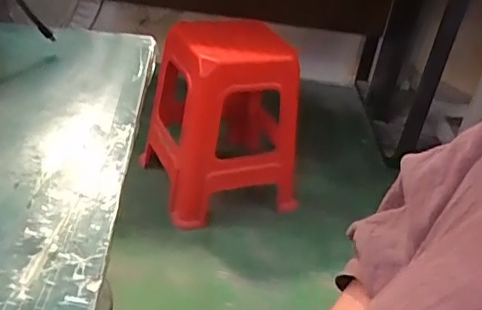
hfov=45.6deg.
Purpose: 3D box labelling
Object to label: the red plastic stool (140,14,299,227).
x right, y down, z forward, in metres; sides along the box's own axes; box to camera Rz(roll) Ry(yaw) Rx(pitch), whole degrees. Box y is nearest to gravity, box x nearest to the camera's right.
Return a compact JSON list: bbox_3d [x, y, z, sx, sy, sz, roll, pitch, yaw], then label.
[{"bbox_3d":[-0.069,-0.136,1.701,0.424,0.563,0.424,-7,36,-21],"label":"red plastic stool"}]

